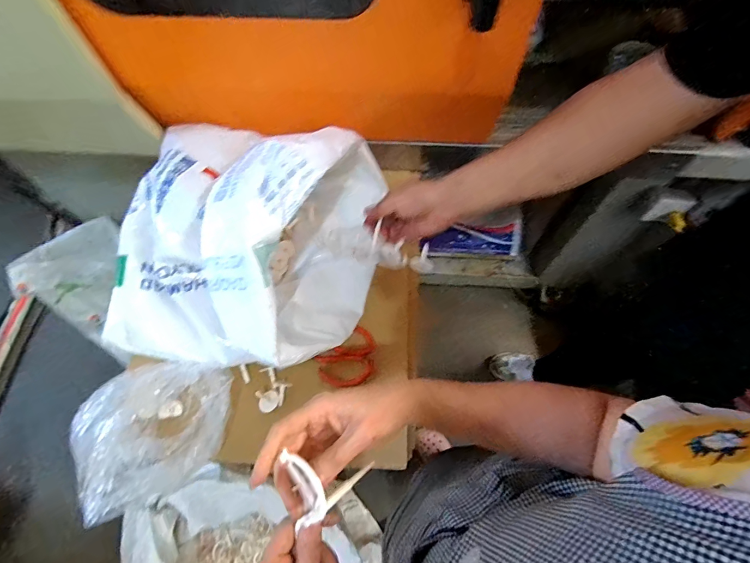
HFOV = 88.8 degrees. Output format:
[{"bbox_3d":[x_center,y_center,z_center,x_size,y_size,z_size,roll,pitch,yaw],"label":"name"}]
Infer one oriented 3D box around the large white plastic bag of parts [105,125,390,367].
[{"bbox_3d":[-0.194,-0.086,0.622,0.387,0.220,0.421,6,65,4],"label":"large white plastic bag of parts"}]

